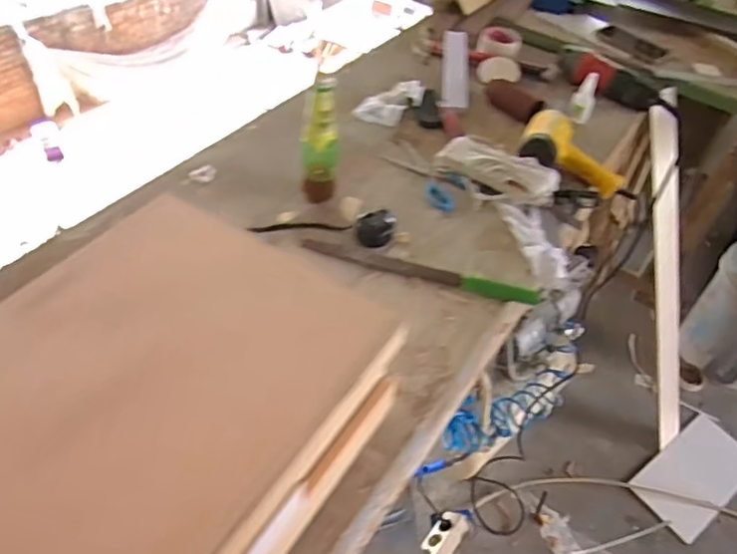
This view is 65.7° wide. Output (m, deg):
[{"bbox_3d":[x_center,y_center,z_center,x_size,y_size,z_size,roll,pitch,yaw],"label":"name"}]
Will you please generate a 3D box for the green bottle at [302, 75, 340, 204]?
[{"bbox_3d":[-0.075,-0.205,0.889,0.056,0.208,0.045,-5,48,-10],"label":"green bottle"}]

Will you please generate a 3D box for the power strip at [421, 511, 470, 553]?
[{"bbox_3d":[0.171,0.620,1.328,0.066,0.046,0.180,31,52,21],"label":"power strip"}]

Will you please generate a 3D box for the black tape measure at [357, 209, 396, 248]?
[{"bbox_3d":[0.010,-0.076,0.902,0.060,0.030,0.062,3,47,-3],"label":"black tape measure"}]

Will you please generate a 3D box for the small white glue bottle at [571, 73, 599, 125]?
[{"bbox_3d":[0.435,-0.358,1.148,0.039,0.026,0.100,16,94,10],"label":"small white glue bottle"}]

